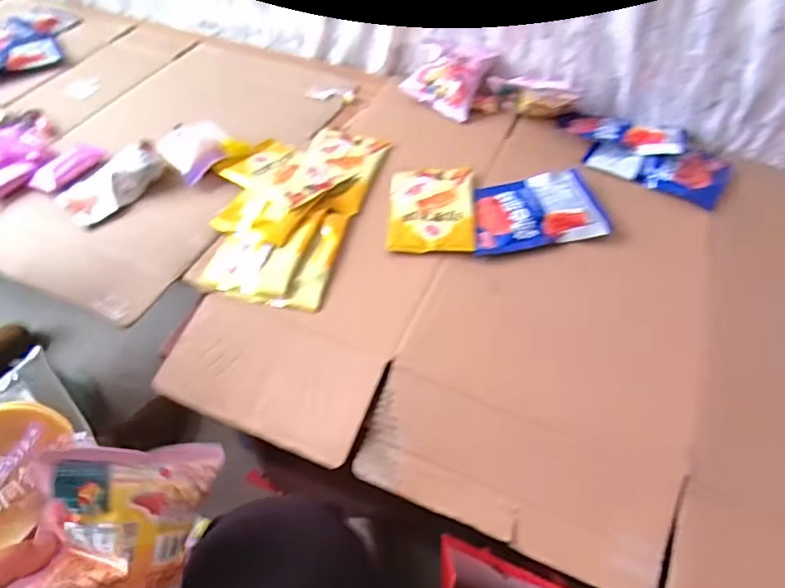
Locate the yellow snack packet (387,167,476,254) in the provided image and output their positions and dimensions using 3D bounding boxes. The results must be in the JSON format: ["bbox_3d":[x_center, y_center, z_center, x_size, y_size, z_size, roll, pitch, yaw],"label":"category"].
[{"bbox_3d":[0.050,-0.110,0.668,0.104,0.009,0.152,2,53,2],"label":"yellow snack packet"}]

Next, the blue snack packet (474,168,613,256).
[{"bbox_3d":[0.171,-0.105,0.656,0.159,0.024,0.109,-9,53,-7],"label":"blue snack packet"}]

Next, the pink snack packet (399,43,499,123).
[{"bbox_3d":[0.081,-0.327,0.809,0.116,0.045,0.108,26,91,27],"label":"pink snack packet"}]

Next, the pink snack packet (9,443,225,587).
[{"bbox_3d":[-0.172,0.147,0.351,0.104,0.036,0.095,18,66,-36],"label":"pink snack packet"}]

